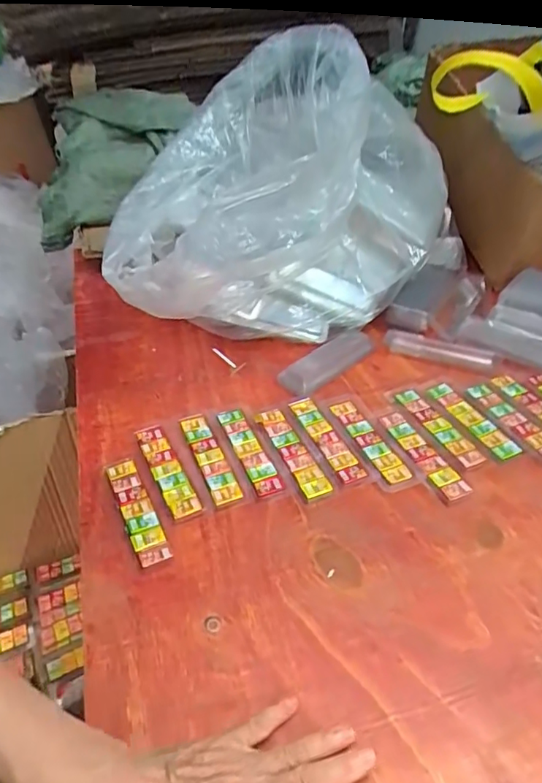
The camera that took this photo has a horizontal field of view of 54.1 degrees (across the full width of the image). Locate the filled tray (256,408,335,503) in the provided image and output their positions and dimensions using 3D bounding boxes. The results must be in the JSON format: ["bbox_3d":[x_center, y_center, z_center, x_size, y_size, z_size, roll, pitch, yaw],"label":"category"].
[{"bbox_3d":[0.020,0.056,0.508,0.029,0.007,0.120,-17,40,-18],"label":"filled tray"}]

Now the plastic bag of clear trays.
[{"bbox_3d":[-0.005,-0.221,0.632,0.405,0.295,0.263,-24,43,-26],"label":"plastic bag of clear trays"}]

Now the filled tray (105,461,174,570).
[{"bbox_3d":[-0.116,0.102,0.458,0.025,0.008,0.116,-18,41,-20],"label":"filled tray"}]

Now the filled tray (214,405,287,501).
[{"bbox_3d":[-0.021,0.056,0.511,0.029,0.004,0.126,-15,40,-17],"label":"filled tray"}]

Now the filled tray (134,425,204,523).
[{"bbox_3d":[-0.097,0.071,0.493,0.027,0.004,0.119,-19,41,-20],"label":"filled tray"}]

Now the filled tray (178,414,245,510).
[{"bbox_3d":[-0.059,0.061,0.504,0.029,0.005,0.121,-15,40,-17],"label":"filled tray"}]

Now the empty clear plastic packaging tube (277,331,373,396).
[{"bbox_3d":[0.066,-0.036,0.621,0.133,0.020,0.039,-32,47,-33],"label":"empty clear plastic packaging tube"}]

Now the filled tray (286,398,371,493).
[{"bbox_3d":[0.052,0.046,0.524,0.036,0.005,0.132,-15,40,-16],"label":"filled tray"}]

